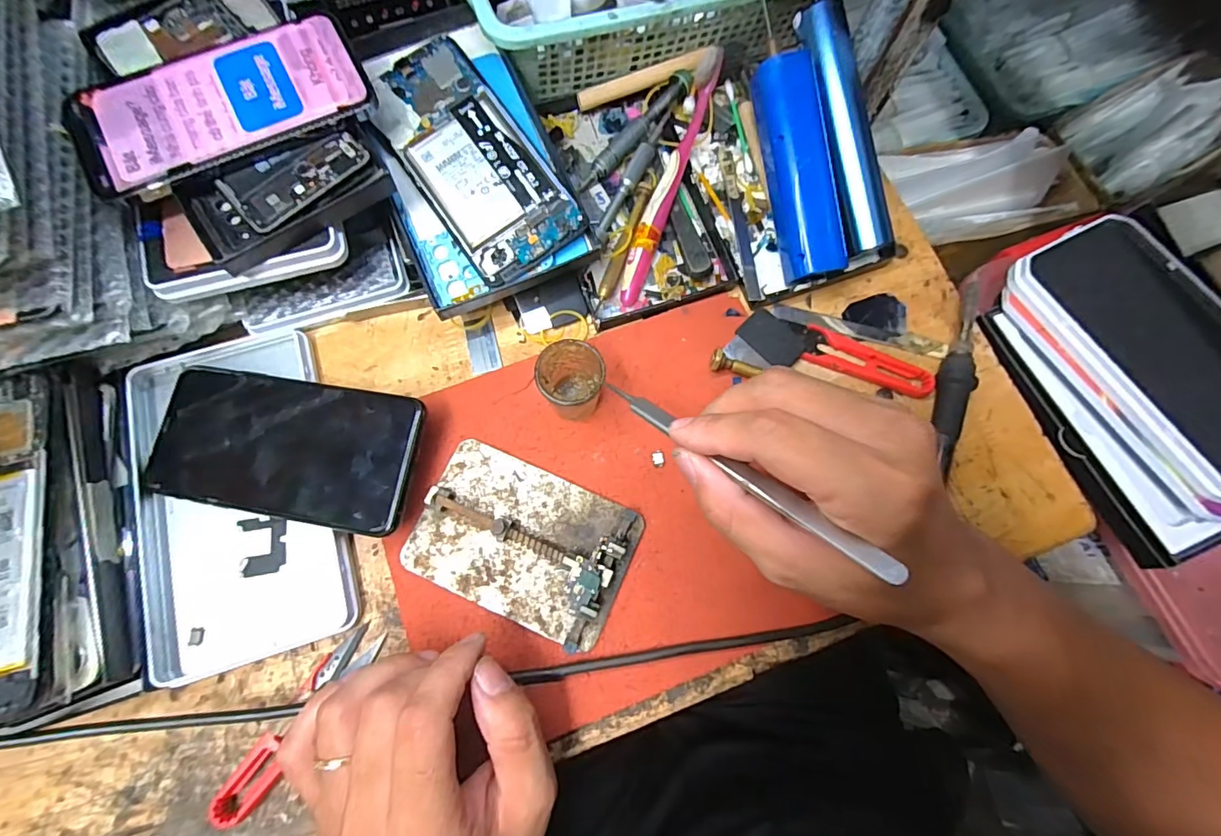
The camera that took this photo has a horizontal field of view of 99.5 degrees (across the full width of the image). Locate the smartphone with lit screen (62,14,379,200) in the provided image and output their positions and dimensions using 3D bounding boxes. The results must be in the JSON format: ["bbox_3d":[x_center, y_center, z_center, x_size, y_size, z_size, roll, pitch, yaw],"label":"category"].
[{"bbox_3d":[-0.200,-0.164,0.269,0.140,0.008,0.064,-27,82,-11],"label":"smartphone with lit screen"}]

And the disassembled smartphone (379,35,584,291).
[{"bbox_3d":[-0.083,-0.155,0.307,0.068,0.007,0.150,-34,85,-2],"label":"disassembled smartphone"}]

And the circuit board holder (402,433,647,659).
[{"bbox_3d":[-0.048,0.068,0.285,0.115,0.018,0.081,24,75,4],"label":"circuit board holder"}]

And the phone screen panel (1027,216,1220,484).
[{"bbox_3d":[0.345,-0.046,0.317,0.099,0.011,0.174,-23,72,-11],"label":"phone screen panel"}]

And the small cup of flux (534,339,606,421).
[{"bbox_3d":[-0.022,-0.020,0.296,0.035,0.047,0.033,4,75,-1],"label":"small cup of flux"}]

